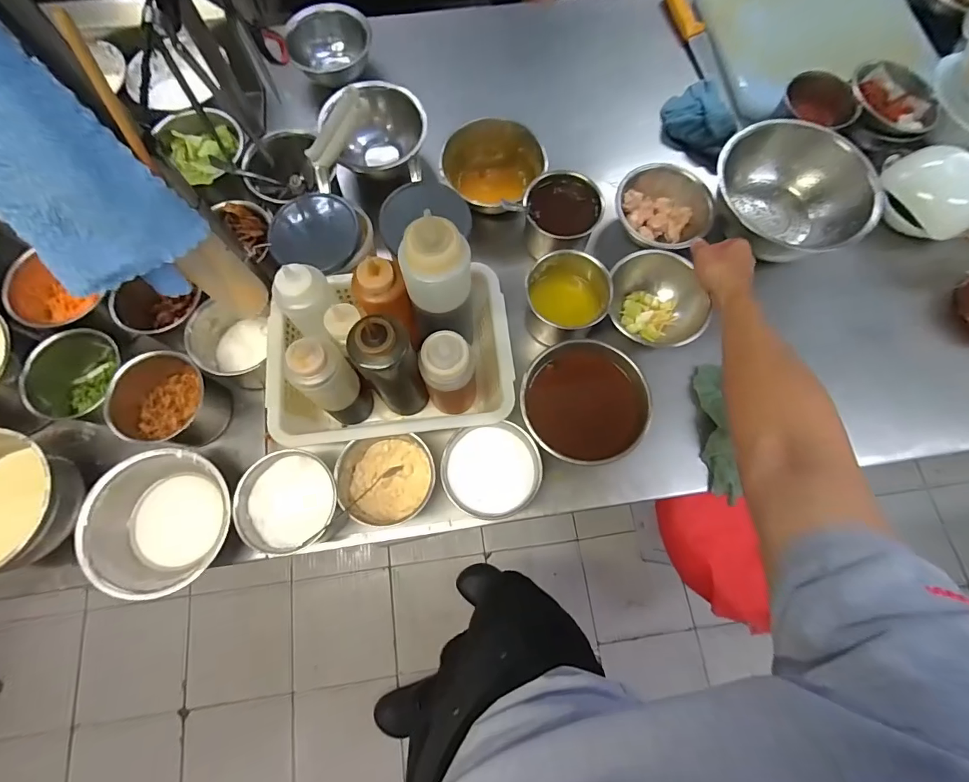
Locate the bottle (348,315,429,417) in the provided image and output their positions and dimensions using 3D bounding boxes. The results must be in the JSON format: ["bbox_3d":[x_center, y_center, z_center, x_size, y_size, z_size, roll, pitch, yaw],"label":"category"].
[{"bbox_3d":[-0.111,-0.023,0.531,0.064,0.204,0.059,0,74,-1],"label":"bottle"}]

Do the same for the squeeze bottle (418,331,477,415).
[{"bbox_3d":[-0.044,-0.018,0.560,0.064,0.166,0.060,-4,74,-2],"label":"squeeze bottle"}]

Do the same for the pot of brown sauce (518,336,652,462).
[{"bbox_3d":[0.138,0.014,0.610,0.170,0.079,0.159,0,74,-1],"label":"pot of brown sauce"}]

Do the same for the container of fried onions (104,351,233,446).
[{"bbox_3d":[-0.428,0.014,0.585,0.114,0.100,0.110,0,74,-1],"label":"container of fried onions"}]

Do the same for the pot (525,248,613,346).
[{"bbox_3d":[0.119,-0.135,0.637,0.118,0.104,0.111,0,74,-1],"label":"pot"}]

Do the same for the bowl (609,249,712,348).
[{"bbox_3d":[0.255,-0.136,0.651,0.128,0.070,0.127,0,74,-1],"label":"bowl"}]

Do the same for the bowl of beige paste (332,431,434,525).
[{"bbox_3d":[-0.122,0.117,0.565,0.115,0.088,0.109,0,74,-1],"label":"bowl of beige paste"}]

